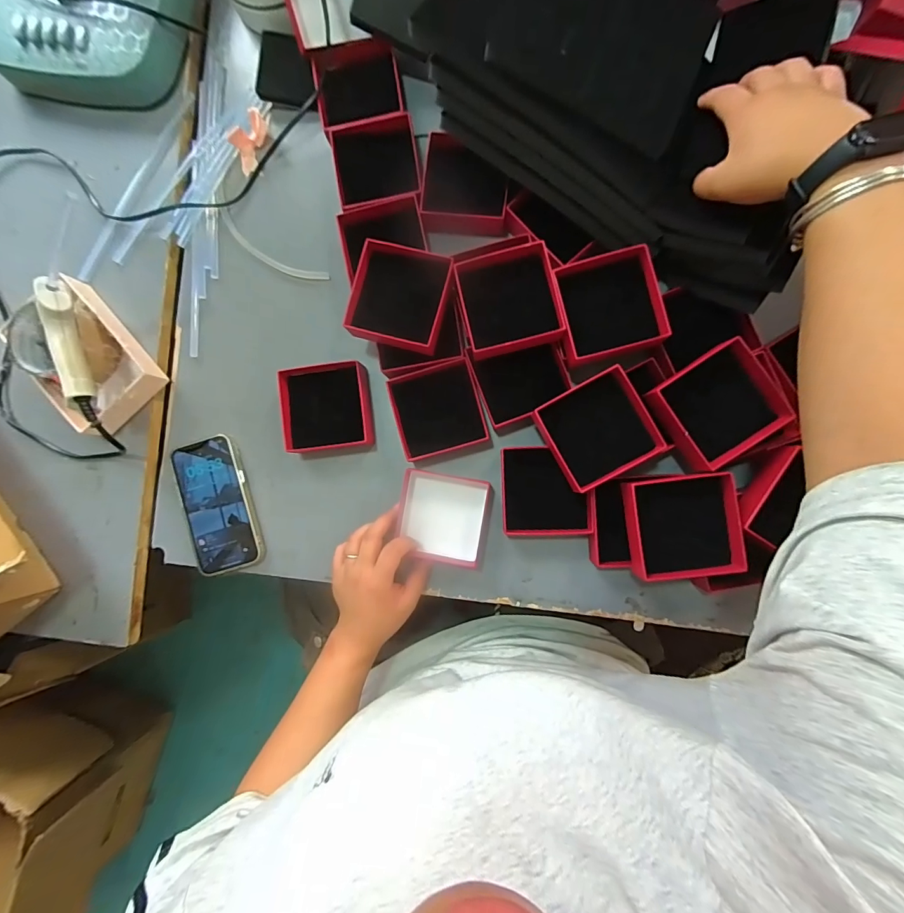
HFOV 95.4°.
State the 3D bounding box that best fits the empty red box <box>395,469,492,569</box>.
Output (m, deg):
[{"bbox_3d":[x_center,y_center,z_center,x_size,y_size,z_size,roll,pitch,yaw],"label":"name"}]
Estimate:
[{"bbox_3d":[-0.010,0.067,0.441,0.092,0.030,0.092,11,89,6],"label":"empty red box"}]

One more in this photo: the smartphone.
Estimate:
[{"bbox_3d":[-0.260,0.054,0.459,0.072,0.019,0.147,-16,87,5],"label":"smartphone"}]

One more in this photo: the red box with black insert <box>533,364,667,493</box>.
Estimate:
[{"bbox_3d":[0.134,-0.024,0.383,0.088,0.027,0.088,-28,86,4],"label":"red box with black insert"}]

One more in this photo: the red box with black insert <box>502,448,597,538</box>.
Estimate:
[{"bbox_3d":[0.095,0.036,0.419,0.086,0.031,0.089,-2,88,5],"label":"red box with black insert"}]

